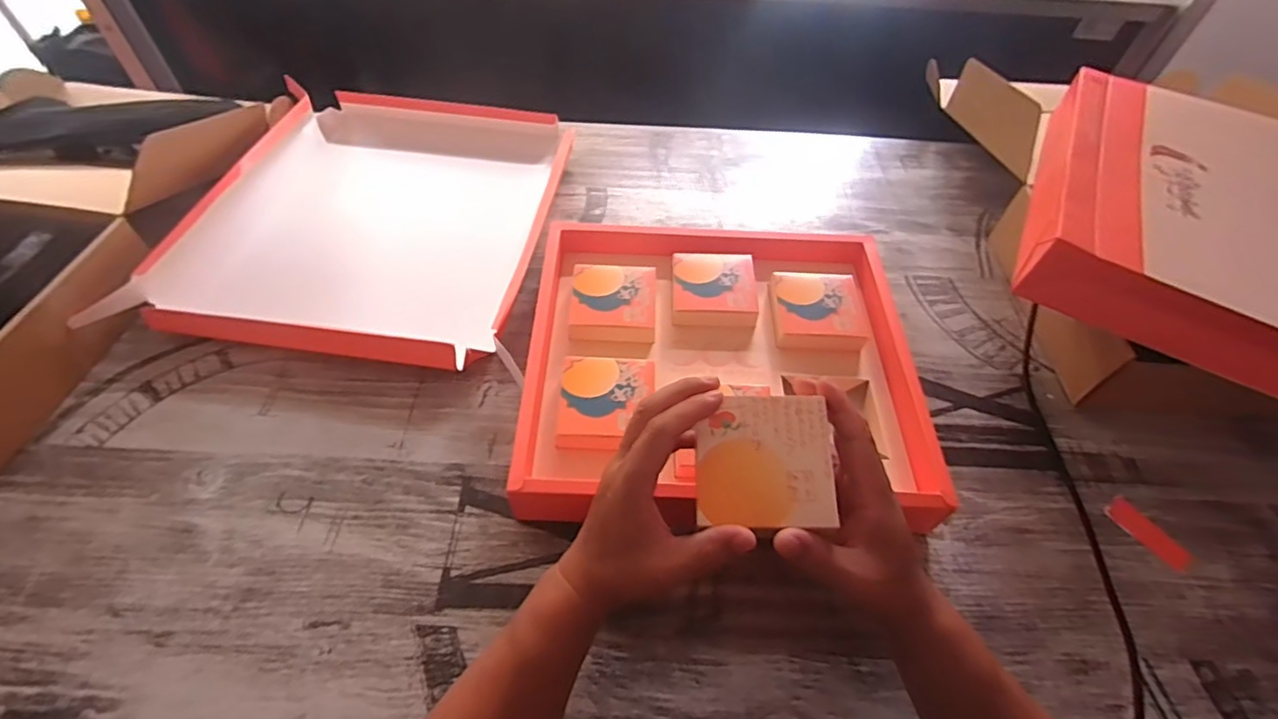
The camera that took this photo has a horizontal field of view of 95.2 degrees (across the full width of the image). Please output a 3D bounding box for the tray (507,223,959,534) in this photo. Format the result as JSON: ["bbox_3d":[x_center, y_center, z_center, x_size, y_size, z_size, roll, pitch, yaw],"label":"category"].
[{"bbox_3d":[0.077,-0.003,0.579,0.352,0.065,0.343,2,54,-1],"label":"tray"}]

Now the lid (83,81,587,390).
[{"bbox_3d":[-0.307,-0.182,0.717,0.401,0.059,0.425,4,54,0],"label":"lid"}]

